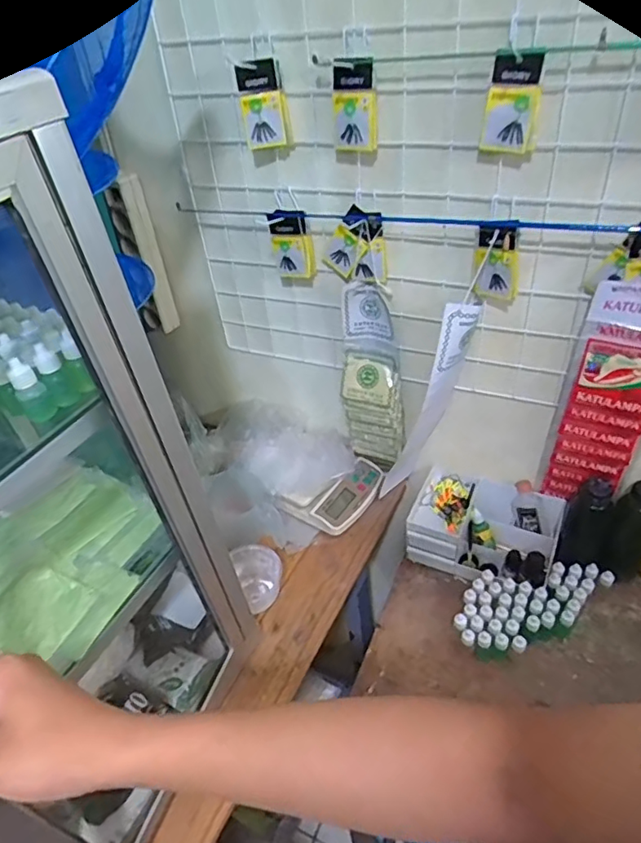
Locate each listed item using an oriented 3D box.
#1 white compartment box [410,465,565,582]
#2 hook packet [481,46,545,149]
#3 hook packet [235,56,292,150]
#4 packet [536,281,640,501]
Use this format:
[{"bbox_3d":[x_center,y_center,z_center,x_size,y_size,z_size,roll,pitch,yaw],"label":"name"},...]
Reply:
[{"bbox_3d":[0.269,0.178,0.913,0.223,0.104,0.137,15,44,23],"label":"white compartment box"},{"bbox_3d":[0.201,-0.334,0.575,0.054,0.093,0.015,29,51,29],"label":"hook packet"},{"bbox_3d":[-0.068,-0.387,0.676,0.056,0.093,0.020,-9,40,-3],"label":"hook packet"},{"bbox_3d":[0.386,-0.014,0.743,0.112,0.364,0.024,21,47,25],"label":"packet"}]

